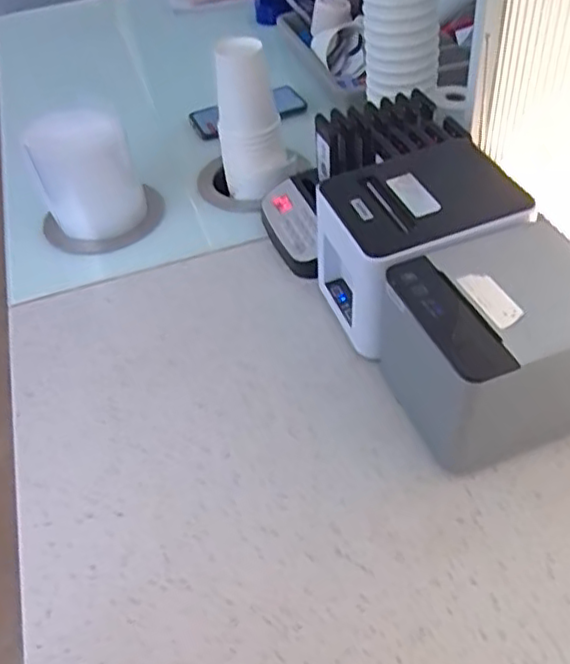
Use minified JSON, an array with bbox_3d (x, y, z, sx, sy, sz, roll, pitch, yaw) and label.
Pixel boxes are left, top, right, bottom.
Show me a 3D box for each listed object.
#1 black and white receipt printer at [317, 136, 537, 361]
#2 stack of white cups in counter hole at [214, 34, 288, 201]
[{"bbox_3d":[0.124,-0.079,0.634,0.163,0.143,0.135,-15,46,-7],"label":"black and white receipt printer"},{"bbox_3d":[-0.046,-0.272,0.825,0.079,0.186,0.077,-13,45,-6],"label":"stack of white cups in counter hole"}]

